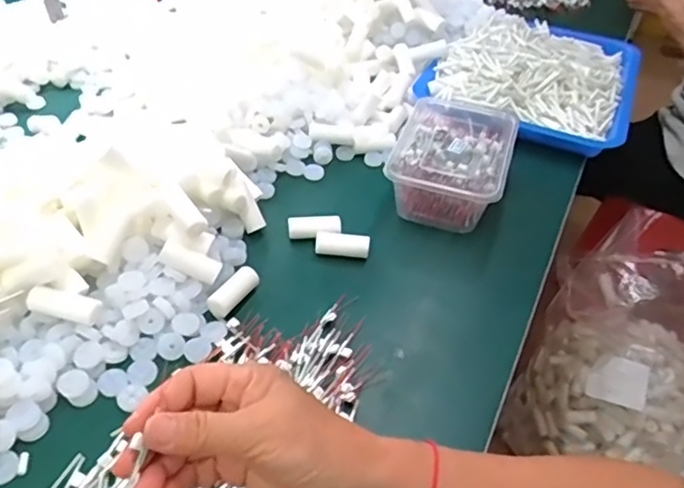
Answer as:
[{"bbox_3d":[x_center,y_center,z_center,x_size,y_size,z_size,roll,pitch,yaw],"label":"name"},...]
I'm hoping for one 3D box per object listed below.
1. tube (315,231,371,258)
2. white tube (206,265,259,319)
[{"bbox_3d":[0.001,0.002,0.556,0.051,0.021,0.022,5,43,-1],"label":"tube"},{"bbox_3d":[-0.091,0.040,0.502,0.020,0.017,0.050,25,46,20],"label":"white tube"}]

